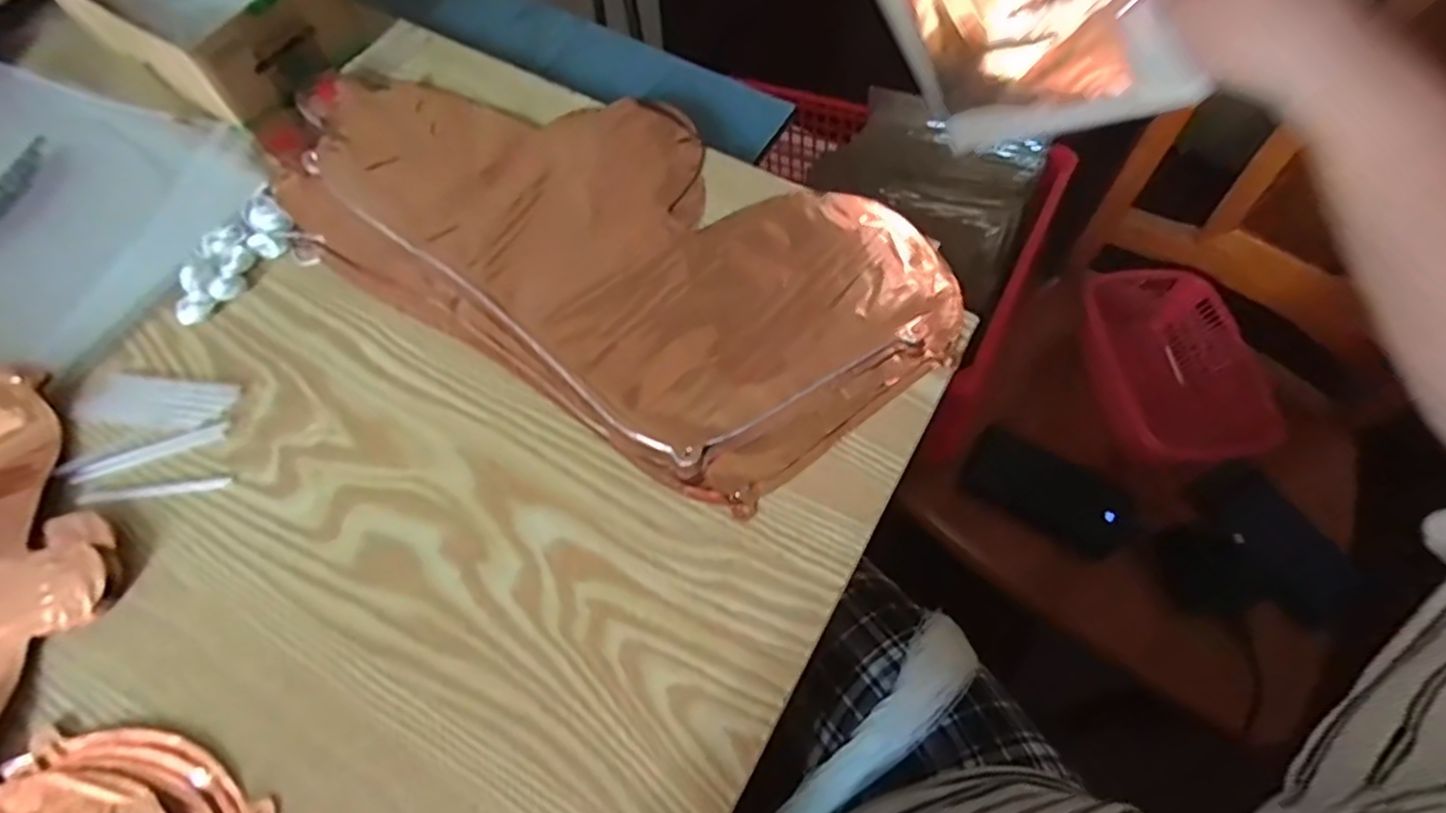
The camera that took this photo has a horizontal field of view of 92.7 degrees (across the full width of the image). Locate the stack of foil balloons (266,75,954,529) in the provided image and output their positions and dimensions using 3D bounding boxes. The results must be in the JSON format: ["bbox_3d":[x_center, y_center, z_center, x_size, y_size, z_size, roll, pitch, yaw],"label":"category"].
[{"bbox_3d":[-0.077,-0.112,0.448,0.424,0.014,0.219,32,68,14],"label":"stack of foil balloons"}]

